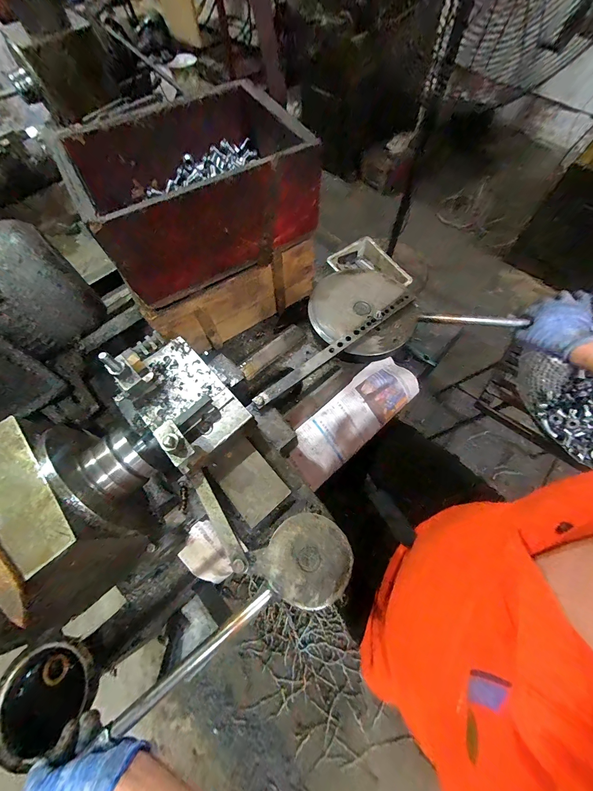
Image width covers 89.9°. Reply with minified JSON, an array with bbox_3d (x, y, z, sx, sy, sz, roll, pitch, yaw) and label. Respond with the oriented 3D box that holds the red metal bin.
[{"bbox_3d":[-0.165,-0.355,0.510,0.348,0.151,0.258,-28,67,-9],"label":"red metal bin"}]

